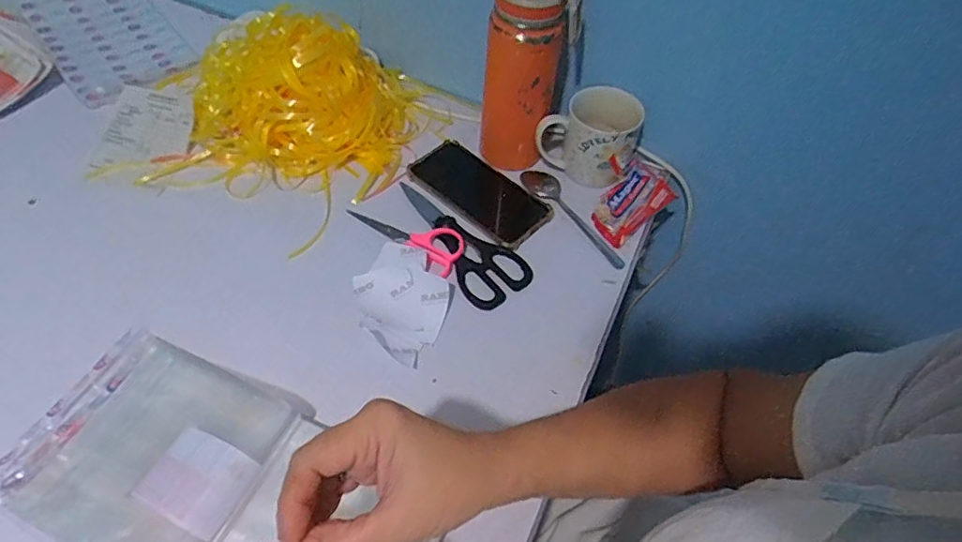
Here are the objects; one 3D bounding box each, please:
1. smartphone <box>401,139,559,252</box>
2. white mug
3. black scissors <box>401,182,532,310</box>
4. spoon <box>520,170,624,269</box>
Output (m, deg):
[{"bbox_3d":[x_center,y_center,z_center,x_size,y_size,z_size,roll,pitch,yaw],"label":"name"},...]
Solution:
[{"bbox_3d":[0.000,-0.096,0.673,0.174,0.013,0.092,38,61,20],"label":"smartphone"},{"bbox_3d":[0.126,-0.160,0.675,0.108,0.085,0.074,20,56,9],"label":"white mug"},{"bbox_3d":[-0.028,-0.038,0.631,0.074,0.008,0.185,-34,65,-24],"label":"black scissors"},{"bbox_3d":[0.104,-0.064,0.666,0.040,0.011,0.167,-28,62,-22],"label":"spoon"}]

